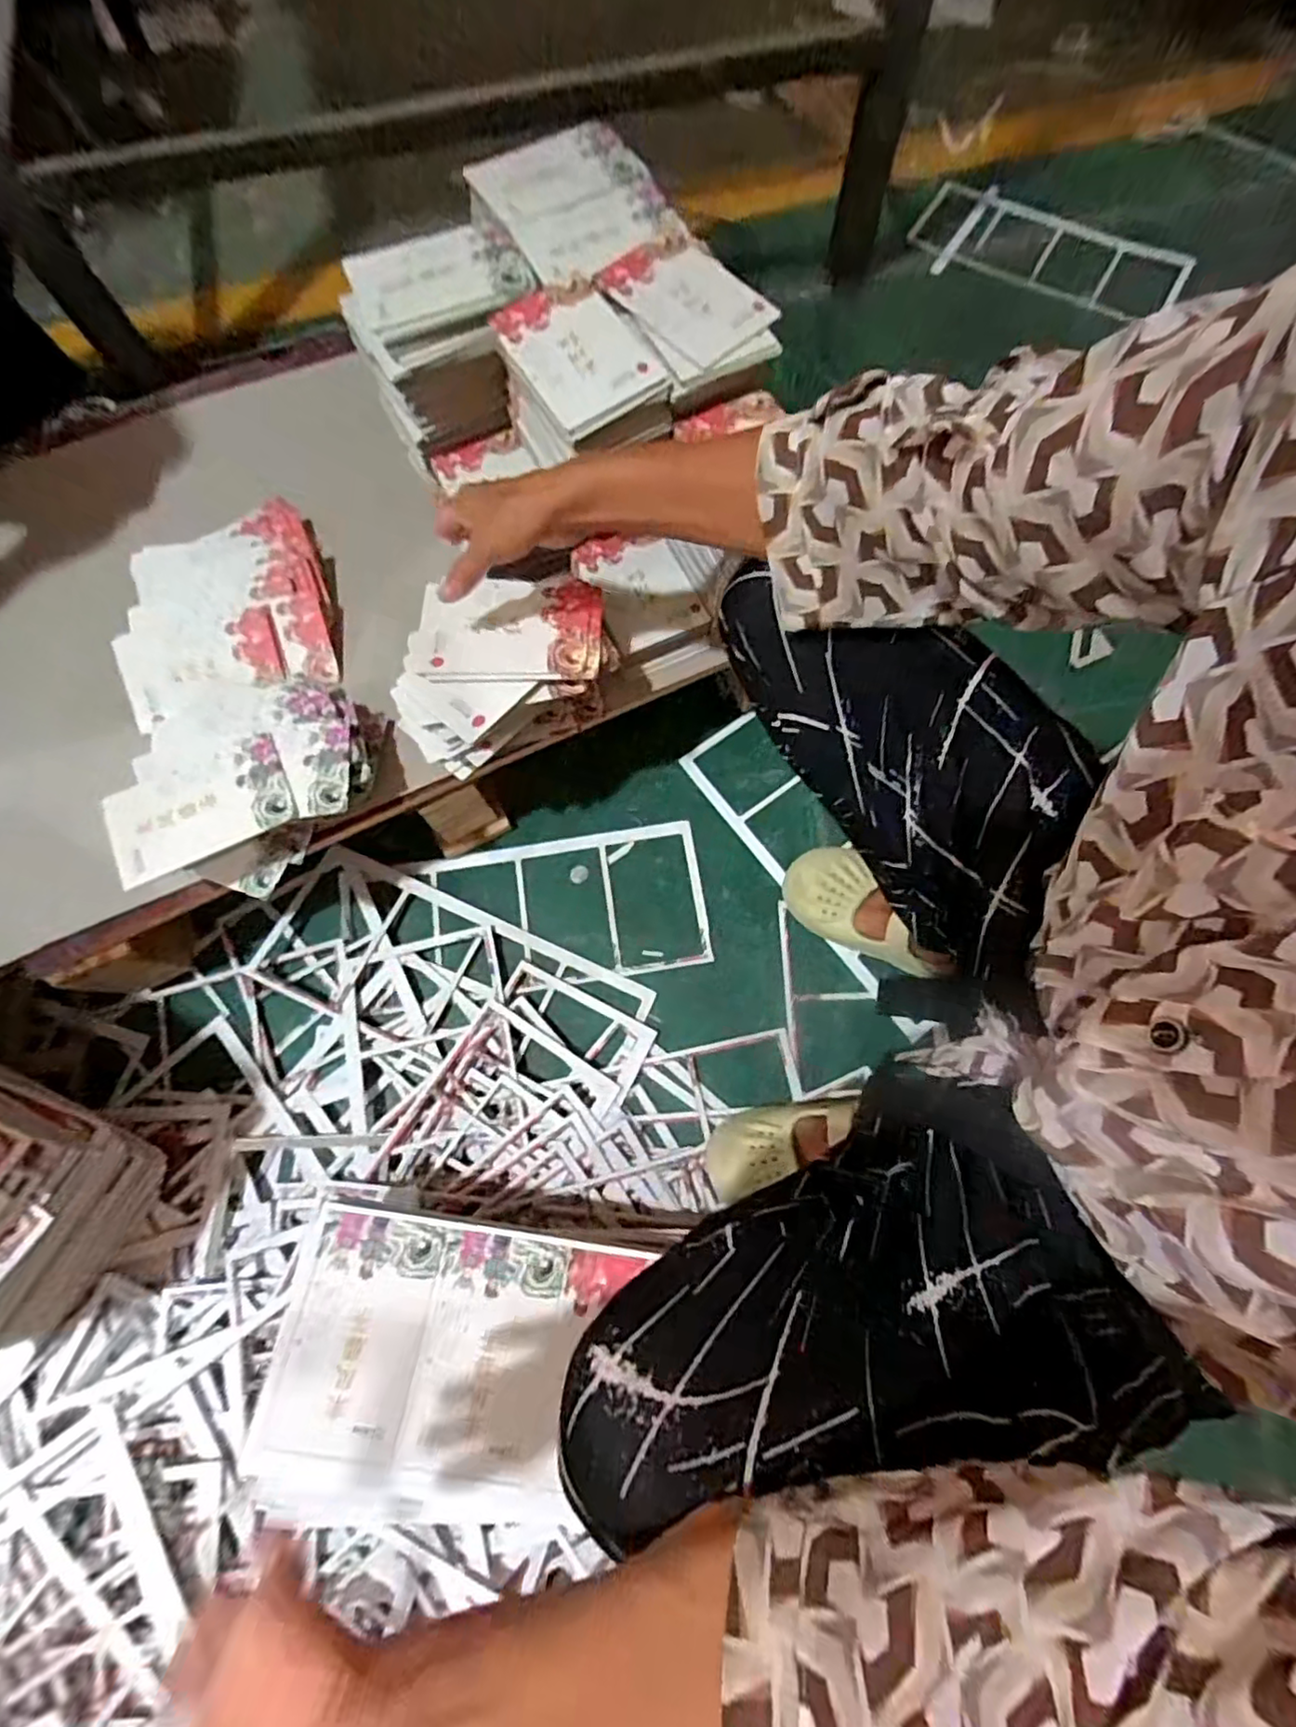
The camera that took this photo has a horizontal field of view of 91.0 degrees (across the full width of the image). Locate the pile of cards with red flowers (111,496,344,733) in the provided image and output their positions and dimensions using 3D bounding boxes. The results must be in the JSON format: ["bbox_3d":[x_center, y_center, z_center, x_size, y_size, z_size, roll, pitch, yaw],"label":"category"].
[{"bbox_3d":[-0.414,-0.257,0.620,0.196,0.035,0.237,-17,74,-3],"label":"pile of cards with red flowers"}]

